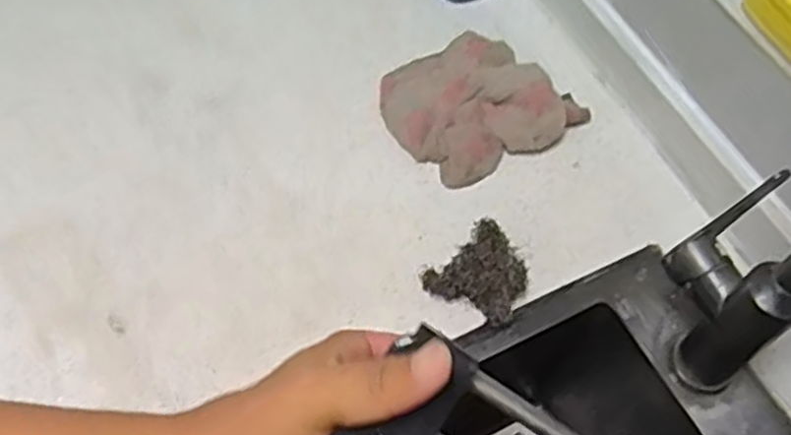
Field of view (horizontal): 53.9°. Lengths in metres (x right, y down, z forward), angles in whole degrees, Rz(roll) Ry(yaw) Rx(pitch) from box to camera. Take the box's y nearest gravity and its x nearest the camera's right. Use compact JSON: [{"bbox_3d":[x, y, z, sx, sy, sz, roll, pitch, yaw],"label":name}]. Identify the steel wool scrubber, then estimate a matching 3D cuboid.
[{"bbox_3d":[0.066,0.045,0.590,0.071,0.031,0.066,-37,69,-24],"label":"steel wool scrubber"}]

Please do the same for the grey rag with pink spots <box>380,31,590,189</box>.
[{"bbox_3d":[0.070,-0.104,0.677,0.153,0.032,0.132,-28,66,-21],"label":"grey rag with pink spots"}]

